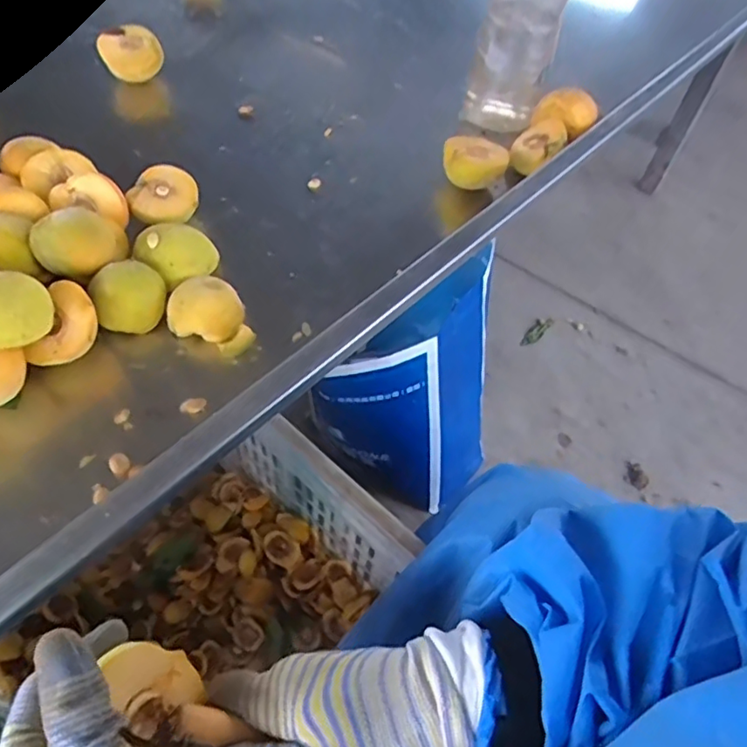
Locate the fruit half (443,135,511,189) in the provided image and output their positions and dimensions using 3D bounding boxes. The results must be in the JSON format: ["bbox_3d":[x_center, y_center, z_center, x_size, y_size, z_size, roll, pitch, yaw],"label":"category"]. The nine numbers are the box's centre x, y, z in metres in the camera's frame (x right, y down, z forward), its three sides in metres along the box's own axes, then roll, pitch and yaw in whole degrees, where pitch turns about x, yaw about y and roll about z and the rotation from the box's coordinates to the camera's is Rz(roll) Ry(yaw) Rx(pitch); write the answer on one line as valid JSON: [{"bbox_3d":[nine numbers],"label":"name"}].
[{"bbox_3d":[0.104,-0.218,0.609,0.068,0.039,0.045,13,53,5],"label":"fruit half"}]

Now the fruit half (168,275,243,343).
[{"bbox_3d":[-0.137,-0.053,0.484,0.060,0.037,0.047,10,53,3],"label":"fruit half"}]

